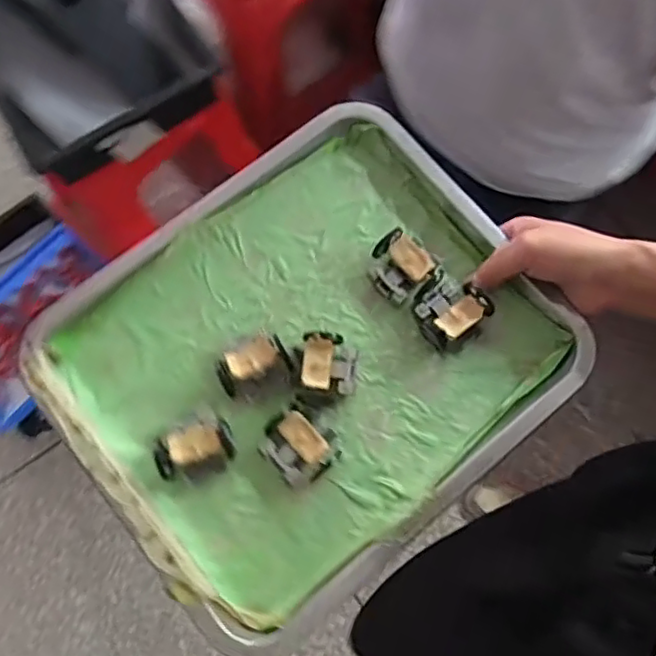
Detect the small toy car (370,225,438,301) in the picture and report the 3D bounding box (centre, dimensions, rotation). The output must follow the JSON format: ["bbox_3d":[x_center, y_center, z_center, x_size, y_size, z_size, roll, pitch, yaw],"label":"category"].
[{"bbox_3d":[0.050,-0.045,0.438,0.039,0.030,0.040,-39,71,-12],"label":"small toy car"}]

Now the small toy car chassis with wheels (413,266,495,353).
[{"bbox_3d":[0.082,-0.013,0.431,0.047,0.025,0.046,38,74,17],"label":"small toy car chassis with wheels"}]

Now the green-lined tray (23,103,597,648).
[{"bbox_3d":[-0.012,0.017,0.428,0.306,0.053,0.260,-38,70,-12],"label":"green-lined tray"}]

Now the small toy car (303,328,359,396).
[{"bbox_3d":[0.002,0.021,0.419,0.034,0.026,0.040,3,67,5],"label":"small toy car"}]

